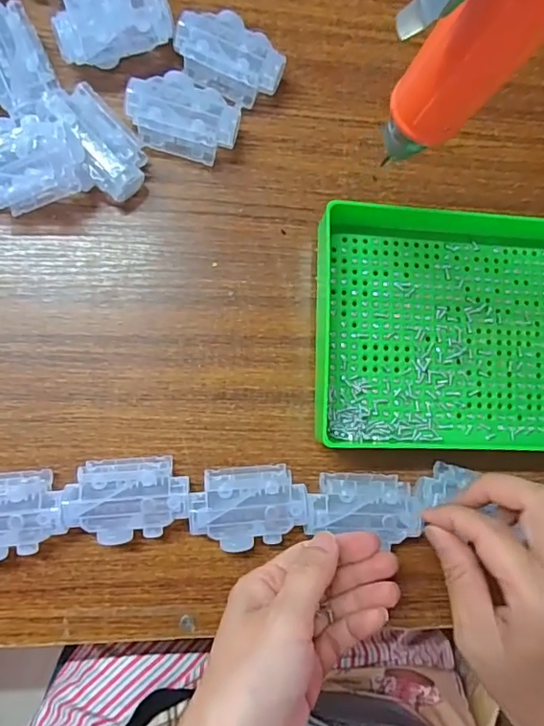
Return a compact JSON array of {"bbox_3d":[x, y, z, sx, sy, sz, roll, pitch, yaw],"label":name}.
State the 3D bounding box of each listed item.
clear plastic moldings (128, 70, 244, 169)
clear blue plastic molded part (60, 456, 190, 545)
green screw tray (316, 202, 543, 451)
[{"bbox_3d":[-0.056,-0.157,0.339,0.067,0.029,0.046,17,82,-5],"label":"clear plastic moldings"},{"bbox_3d":[-0.083,0.080,0.312,0.068,0.028,0.046,-2,84,-8],"label":"clear blue plastic molded part"},{"bbox_3d":[0.148,-0.025,0.349,0.244,0.036,0.162,2,84,-7],"label":"green screw tray"}]

